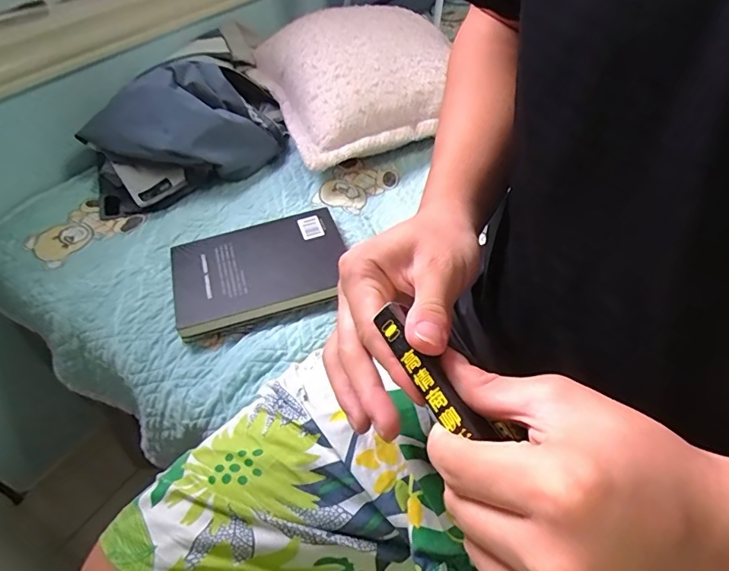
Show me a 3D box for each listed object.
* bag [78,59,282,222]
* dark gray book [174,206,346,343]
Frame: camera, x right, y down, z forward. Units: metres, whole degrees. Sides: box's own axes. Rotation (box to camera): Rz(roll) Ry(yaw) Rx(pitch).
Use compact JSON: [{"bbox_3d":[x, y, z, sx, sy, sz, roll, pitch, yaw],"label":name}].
[{"bbox_3d":[-0.266,-0.234,0.716,0.307,0.138,0.189,-20,48,-16],"label":"bag"},{"bbox_3d":[-0.125,-0.020,0.580,0.199,0.032,0.145,-14,47,-10],"label":"dark gray book"}]

